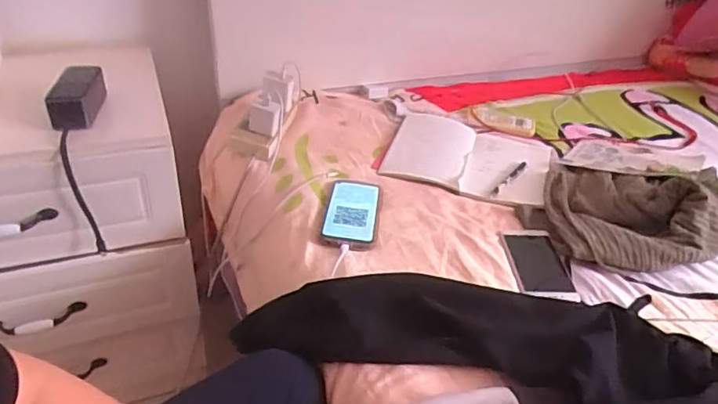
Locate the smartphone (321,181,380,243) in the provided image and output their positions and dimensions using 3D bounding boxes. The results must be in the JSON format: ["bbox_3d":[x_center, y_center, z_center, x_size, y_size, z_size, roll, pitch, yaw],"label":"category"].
[{"bbox_3d":[-0.011,0.011,0.842,0.076,0.008,0.149,5,34,3],"label":"smartphone"}]

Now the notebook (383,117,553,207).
[{"bbox_3d":[0.194,-0.085,1.000,0.270,0.034,0.223,11,35,13],"label":"notebook"}]

